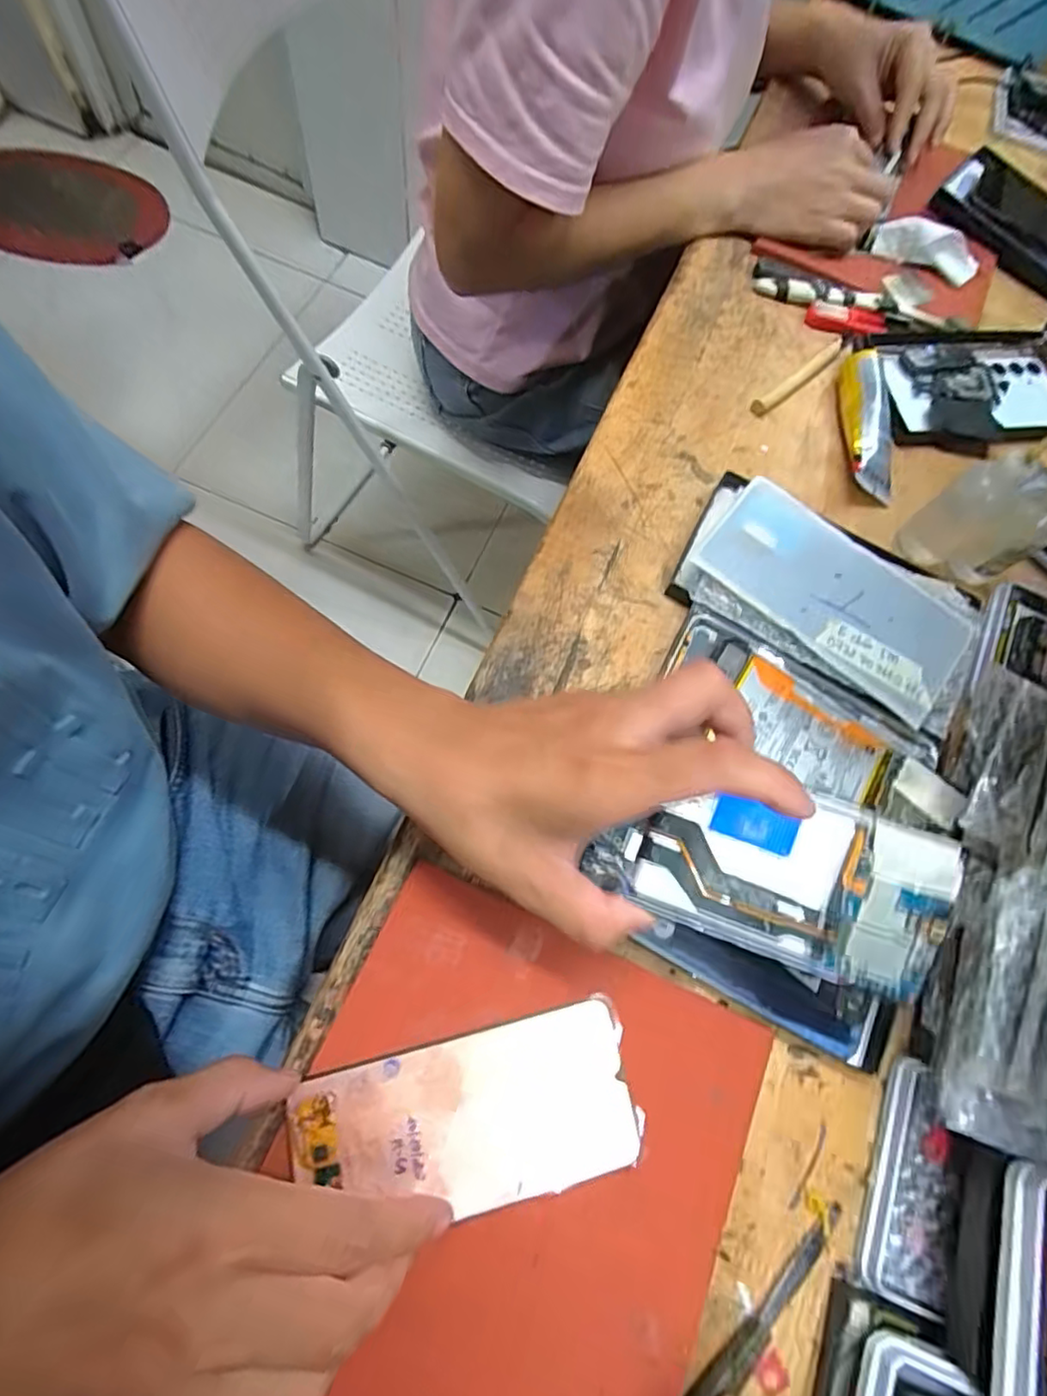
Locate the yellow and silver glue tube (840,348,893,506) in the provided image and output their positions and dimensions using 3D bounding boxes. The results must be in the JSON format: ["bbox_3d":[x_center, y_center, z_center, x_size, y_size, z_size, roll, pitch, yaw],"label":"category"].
[{"bbox_3d":[0.253,-0.203,0.461,0.033,0.041,0.113,3,68,0],"label":"yellow and silver glue tube"}]

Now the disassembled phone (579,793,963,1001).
[{"bbox_3d":[0.107,0.074,0.268,0.147,0.011,0.071,19,91,3],"label":"disassembled phone"}]

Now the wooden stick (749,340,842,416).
[{"bbox_3d":[0.214,-0.247,0.489,0.110,0.012,0.013,-39,79,-18],"label":"wooden stick"}]

